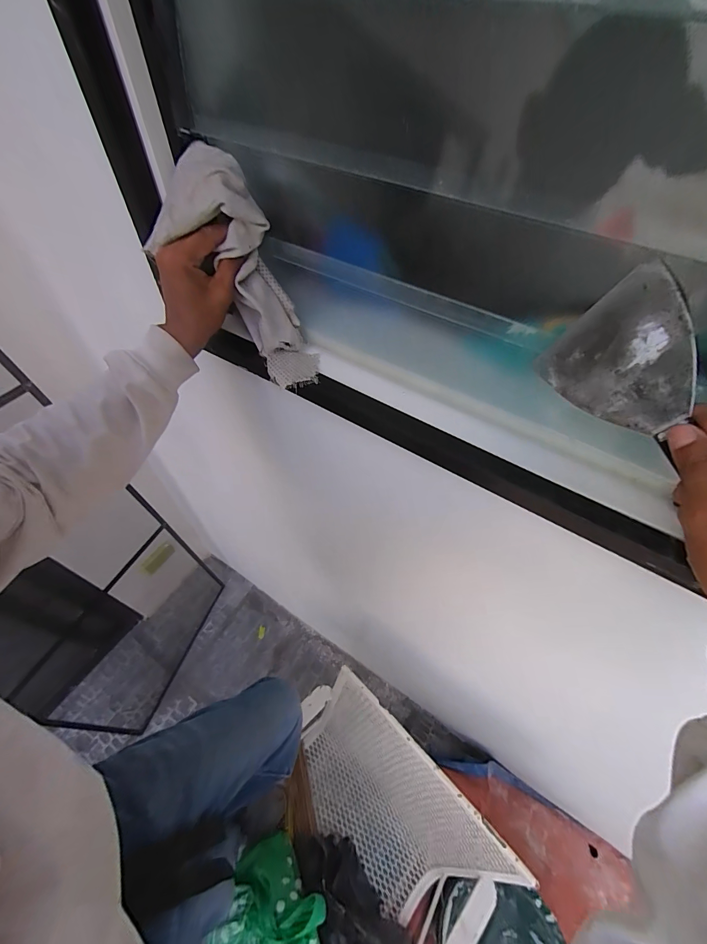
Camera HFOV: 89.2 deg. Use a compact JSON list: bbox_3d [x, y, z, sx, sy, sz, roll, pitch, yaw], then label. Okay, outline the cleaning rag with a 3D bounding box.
[{"bbox_3d":[-0.122,-0.199,0.384,0.088,0.228,0.078,9,47,44],"label":"cleaning rag"}]

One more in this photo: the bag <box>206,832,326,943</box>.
[{"bbox_3d":[-0.185,1.017,0.774,0.230,0.242,0.268,17,55,10],"label":"bag"}]

